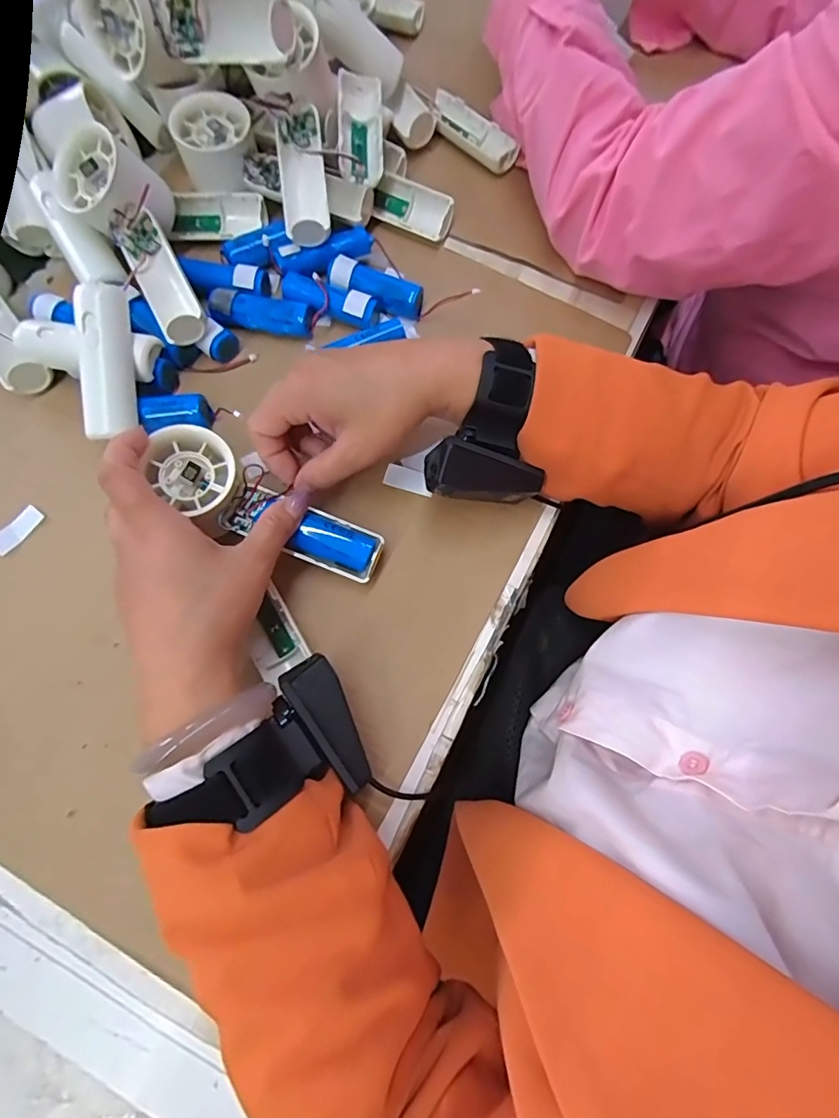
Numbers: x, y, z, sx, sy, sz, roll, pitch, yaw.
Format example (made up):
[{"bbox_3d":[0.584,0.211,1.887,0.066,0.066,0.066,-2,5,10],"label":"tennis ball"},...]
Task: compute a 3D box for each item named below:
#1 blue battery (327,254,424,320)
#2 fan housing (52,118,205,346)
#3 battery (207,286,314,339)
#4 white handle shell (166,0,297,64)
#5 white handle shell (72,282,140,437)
[{"bbox_3d":[-0.034,-0.206,0.378,0.075,0.024,0.023,19,72,4],"label":"blue battery"},{"bbox_3d":[-0.193,-0.218,0.350,0.068,0.054,0.152,-28,91,-9],"label":"fan housing"},{"bbox_3d":[-0.117,-0.183,0.365,0.072,0.021,0.023,9,72,1],"label":"battery"},{"bbox_3d":[-0.125,-0.351,0.327,0.095,0.028,0.023,22,75,19],"label":"white handle shell"},{"bbox_3d":[-0.201,-0.126,0.319,0.026,0.020,0.094,0,95,-1],"label":"white handle shell"}]

